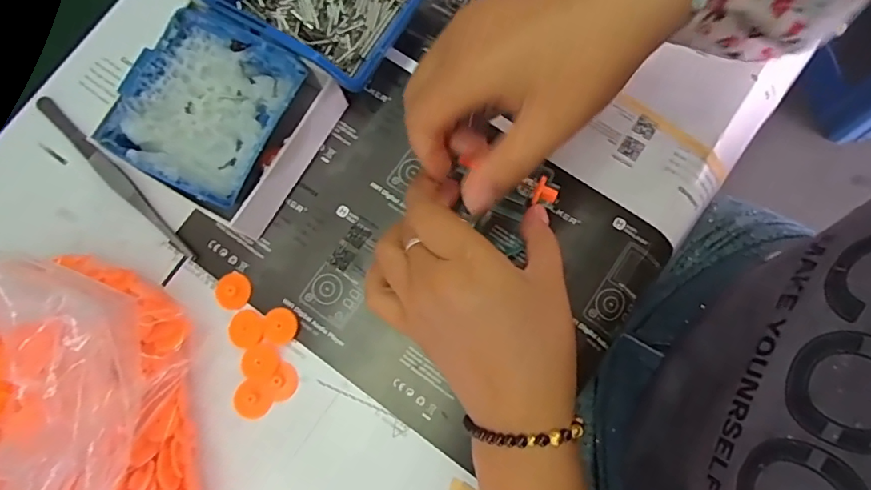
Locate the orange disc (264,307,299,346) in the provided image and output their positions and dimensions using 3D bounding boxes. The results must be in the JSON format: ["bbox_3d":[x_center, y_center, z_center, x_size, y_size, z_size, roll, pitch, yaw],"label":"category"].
[{"bbox_3d":[-0.093,0.049,0.309,0.019,0.007,0.021,-1,78,4],"label":"orange disc"}]

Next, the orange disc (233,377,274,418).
[{"bbox_3d":[-0.107,0.090,0.299,0.023,0.004,0.019,21,80,8],"label":"orange disc"}]

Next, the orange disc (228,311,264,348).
[{"bbox_3d":[-0.114,0.050,0.307,0.022,0.004,0.021,-1,78,4],"label":"orange disc"}]

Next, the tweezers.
[{"bbox_3d":[-0.209,-0.047,0.329,0.156,0.011,0.013,42,84,11],"label":"tweezers"}]

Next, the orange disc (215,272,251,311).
[{"bbox_3d":[-0.125,0.028,0.315,0.022,0.005,0.021,-1,78,4],"label":"orange disc"}]

